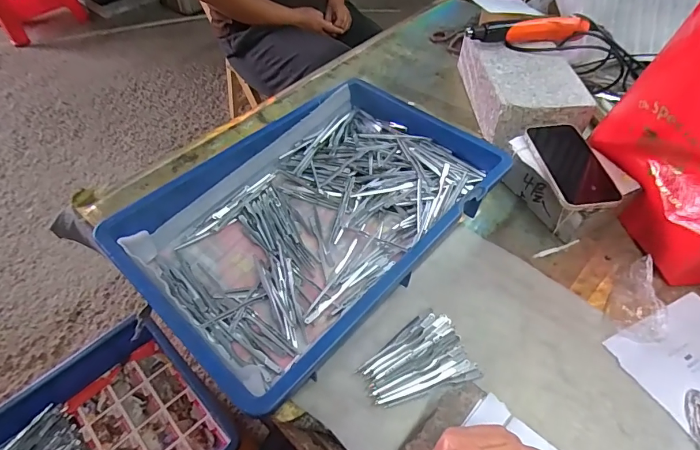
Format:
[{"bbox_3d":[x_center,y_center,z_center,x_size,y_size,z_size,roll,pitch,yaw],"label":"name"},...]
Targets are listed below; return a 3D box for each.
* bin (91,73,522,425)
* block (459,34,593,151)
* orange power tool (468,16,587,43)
[{"bbox_3d":[-0.033,-0.017,0.512,0.279,0.075,0.423,36,59,25],"label":"bin"},{"bbox_3d":[0.285,-0.228,0.682,0.144,0.079,0.244,-1,51,-2],"label":"block"},{"bbox_3d":[0.296,-0.322,0.679,0.208,0.040,0.037,-6,52,-6],"label":"orange power tool"}]

